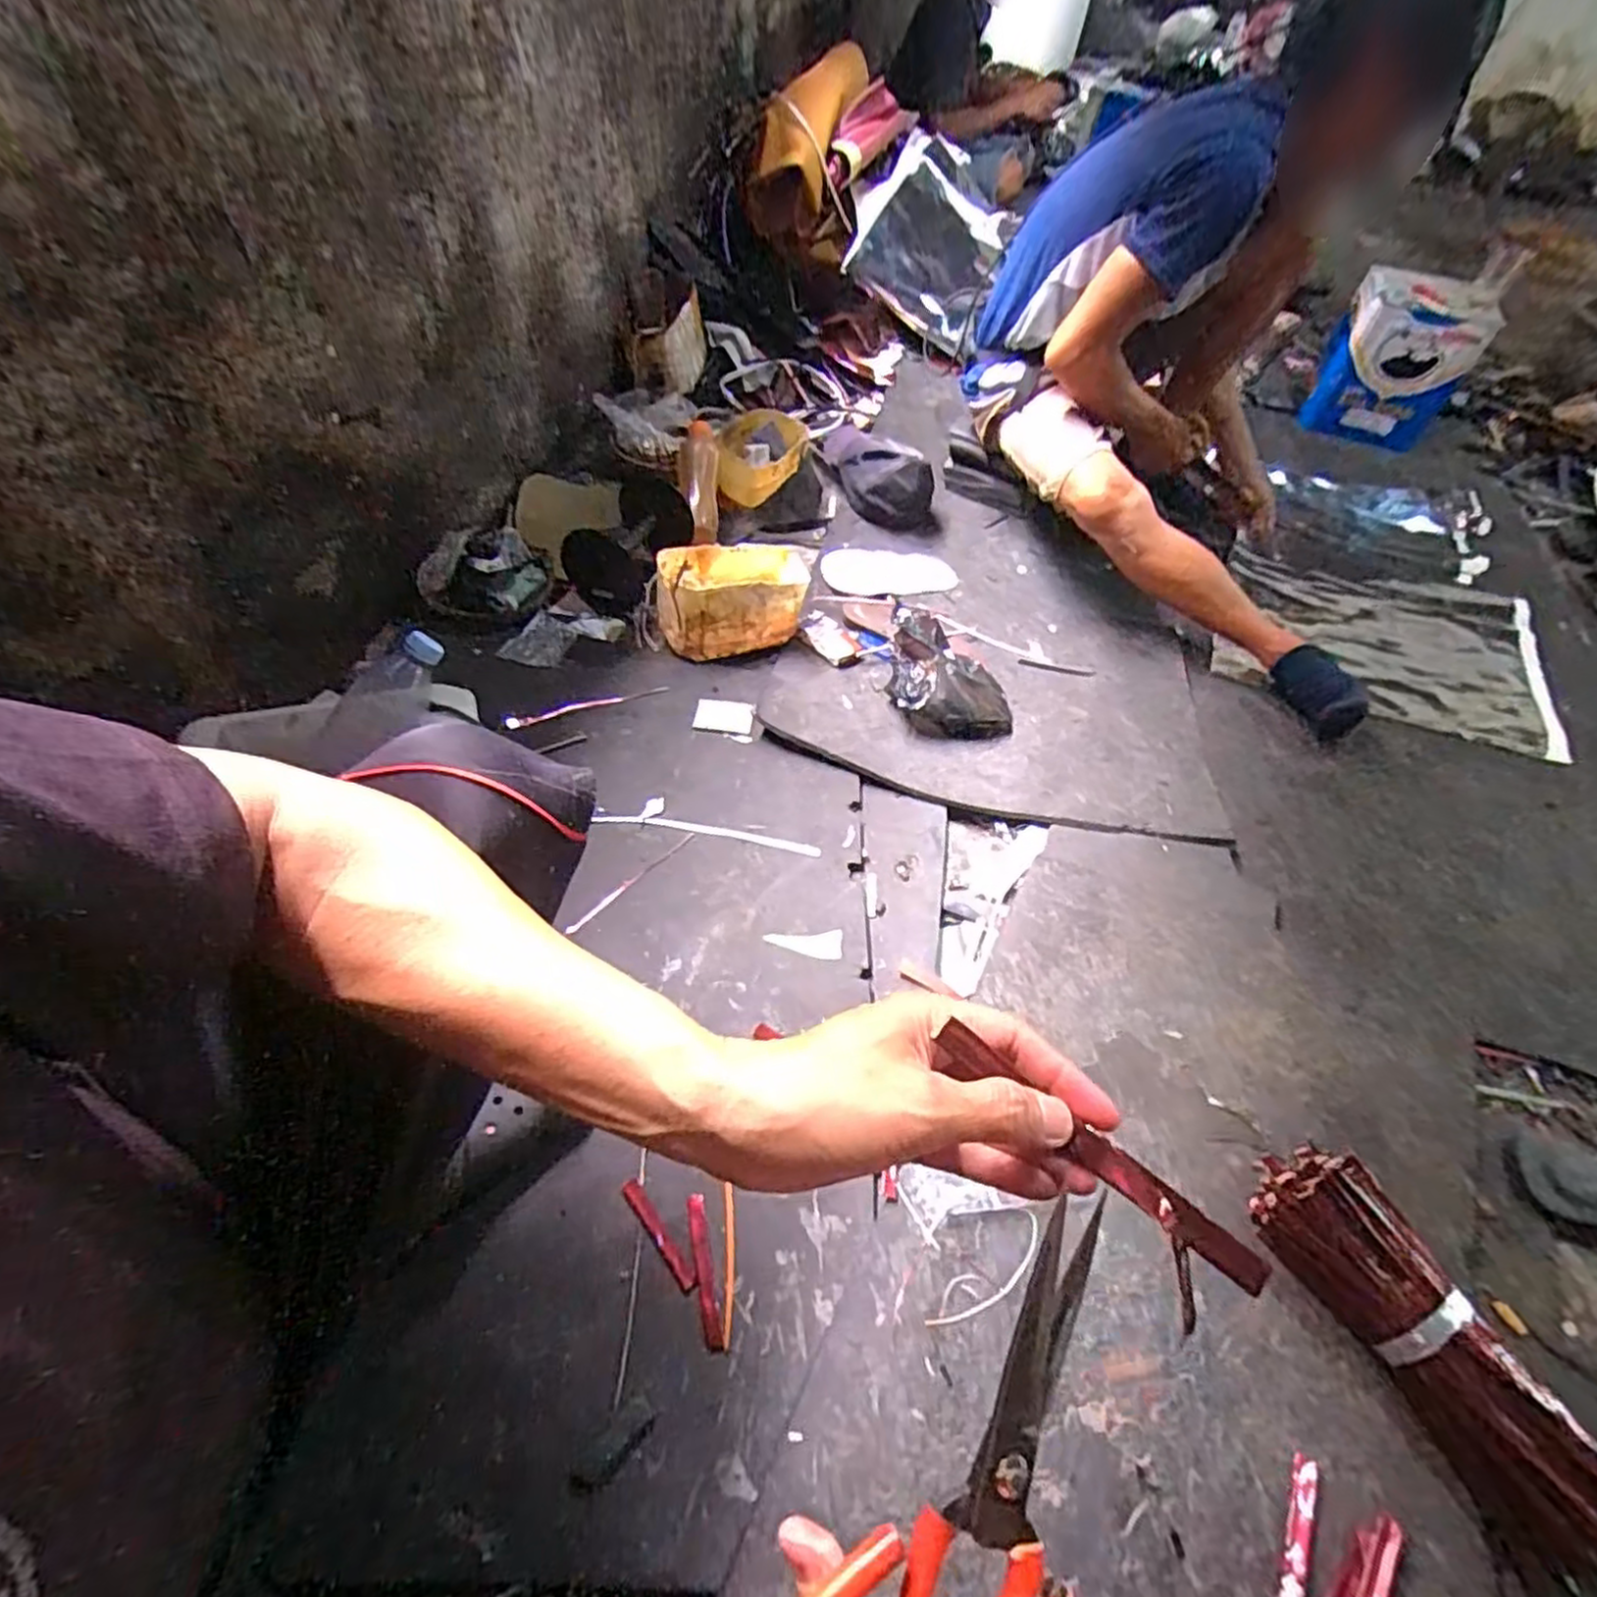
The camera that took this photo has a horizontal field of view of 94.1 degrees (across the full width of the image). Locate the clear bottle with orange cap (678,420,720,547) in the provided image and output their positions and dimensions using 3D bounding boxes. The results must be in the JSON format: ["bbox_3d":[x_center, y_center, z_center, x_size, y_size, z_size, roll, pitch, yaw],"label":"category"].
[{"bbox_3d":[-0.161,-0.518,1.214,0.068,0.064,0.230,-4,72,-9],"label":"clear bottle with orange cap"}]

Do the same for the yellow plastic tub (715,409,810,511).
[{"bbox_3d":[-0.063,-0.595,1.303,0.157,0.102,0.181,1,52,-3],"label":"yellow plastic tub"}]

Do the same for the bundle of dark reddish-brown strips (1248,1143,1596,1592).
[{"bbox_3d":[0.447,0.387,0.535,0.090,0.053,0.258,-15,52,-17],"label":"bundle of dark reddish-brown strips"}]

